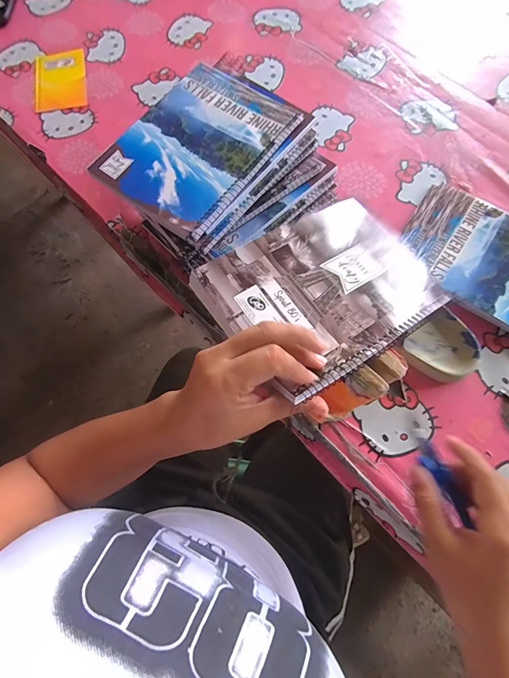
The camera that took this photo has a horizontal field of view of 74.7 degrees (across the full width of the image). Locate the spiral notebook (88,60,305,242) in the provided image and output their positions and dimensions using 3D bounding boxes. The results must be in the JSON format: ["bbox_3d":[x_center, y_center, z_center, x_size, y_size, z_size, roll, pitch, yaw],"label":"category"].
[{"bbox_3d":[-0.059,-0.218,0.368,0.145,0.010,0.203,34,75,11],"label":"spiral notebook"}]

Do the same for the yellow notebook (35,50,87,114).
[{"bbox_3d":[-0.315,-0.419,0.541,0.082,0.006,0.127,-12,72,-3],"label":"yellow notebook"}]

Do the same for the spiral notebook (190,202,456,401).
[{"bbox_3d":[0.067,-0.048,0.297,0.201,0.015,0.144,-31,71,-20],"label":"spiral notebook"}]

